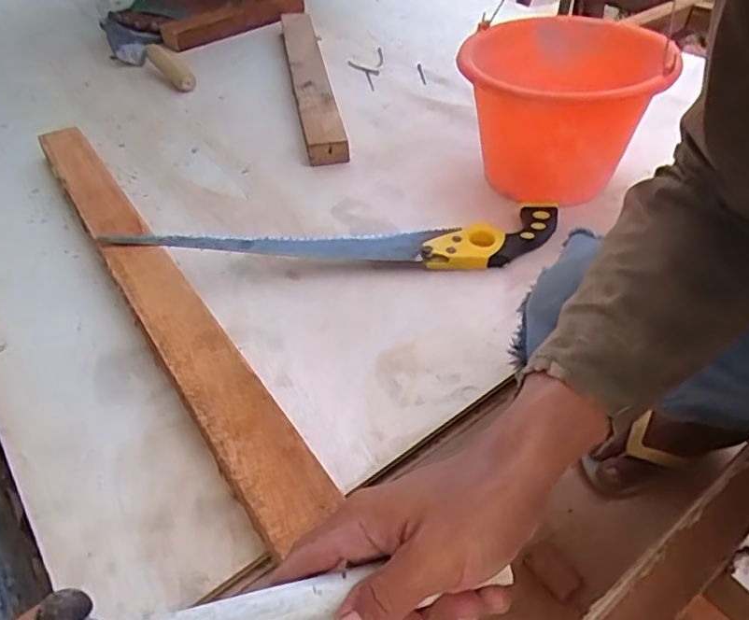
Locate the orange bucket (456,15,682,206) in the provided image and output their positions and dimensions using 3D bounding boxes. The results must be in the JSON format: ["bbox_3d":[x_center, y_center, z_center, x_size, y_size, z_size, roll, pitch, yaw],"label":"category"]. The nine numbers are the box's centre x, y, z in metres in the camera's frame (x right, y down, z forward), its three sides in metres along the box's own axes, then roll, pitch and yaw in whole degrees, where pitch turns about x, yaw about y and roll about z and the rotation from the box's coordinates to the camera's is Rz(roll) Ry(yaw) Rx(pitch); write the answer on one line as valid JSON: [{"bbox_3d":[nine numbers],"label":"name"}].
[{"bbox_3d":[0.204,-0.246,0.698,0.196,0.140,0.205,0,44,0],"label":"orange bucket"}]

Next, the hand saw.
[{"bbox_3d":[-0.031,-0.064,0.630,0.484,0.032,0.079,-6,45,-6],"label":"hand saw"}]

